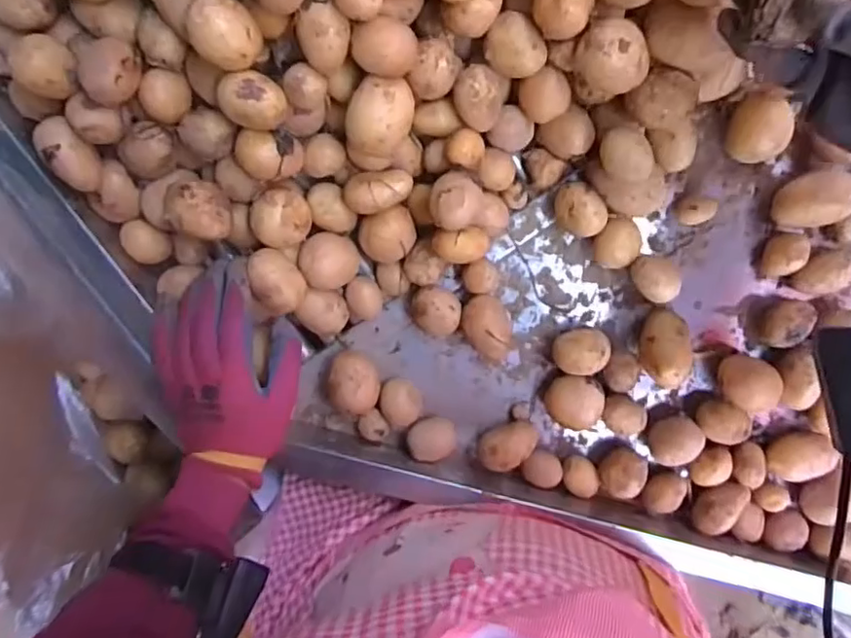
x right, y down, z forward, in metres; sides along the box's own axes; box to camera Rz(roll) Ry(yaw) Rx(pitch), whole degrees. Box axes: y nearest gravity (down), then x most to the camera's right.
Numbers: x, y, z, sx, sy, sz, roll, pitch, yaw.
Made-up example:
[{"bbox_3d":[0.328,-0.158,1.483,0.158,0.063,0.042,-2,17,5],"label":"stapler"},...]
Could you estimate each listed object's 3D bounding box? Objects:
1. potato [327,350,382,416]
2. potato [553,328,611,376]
[{"bbox_3d":[-0.059,0.053,0.509,0.040,0.044,0.053,-14,95,6],"label":"potato"},{"bbox_3d":[0.129,0.028,0.503,0.047,0.035,0.045,7,97,3],"label":"potato"}]

